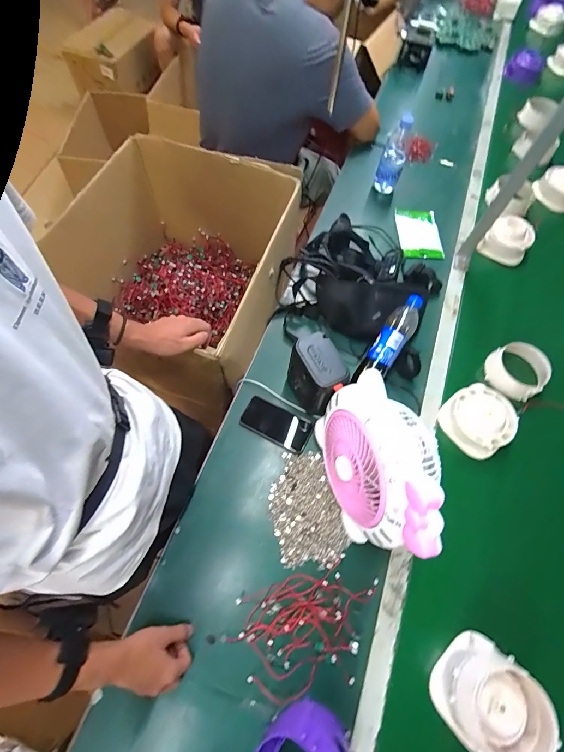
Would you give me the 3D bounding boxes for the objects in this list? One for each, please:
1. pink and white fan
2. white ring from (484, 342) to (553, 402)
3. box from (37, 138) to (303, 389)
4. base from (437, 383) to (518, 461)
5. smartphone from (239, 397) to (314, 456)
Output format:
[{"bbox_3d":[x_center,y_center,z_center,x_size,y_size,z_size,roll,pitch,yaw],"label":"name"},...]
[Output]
[{"bbox_3d":[0.168,0.150,0.592,0.146,0.265,0.266,-9,66,-9],"label":"pink and white fan"},{"bbox_3d":[0.556,-0.014,0.815,0.120,0.066,0.125,2,65,-4],"label":"white ring"},{"bbox_3d":[-0.239,-0.265,0.905,0.472,0.327,0.522,16,70,9],"label":"box"},{"bbox_3d":[0.439,0.094,0.762,0.140,0.071,0.136,-33,72,-18],"label":"base"},{"bbox_3d":[-0.014,0.105,0.748,0.149,0.008,0.076,26,66,7],"label":"smartphone"}]

